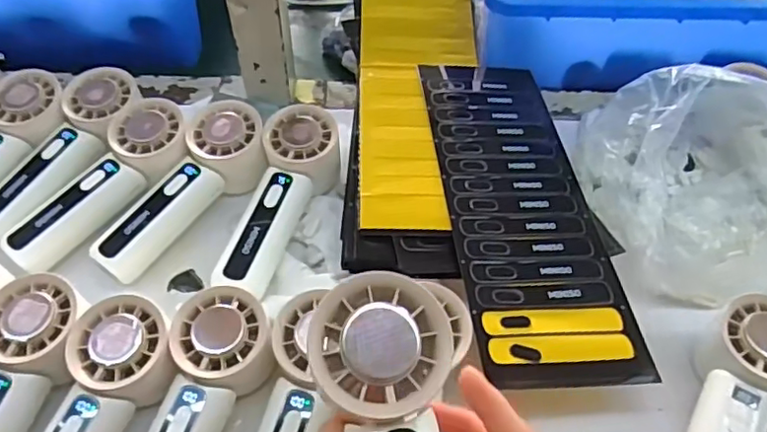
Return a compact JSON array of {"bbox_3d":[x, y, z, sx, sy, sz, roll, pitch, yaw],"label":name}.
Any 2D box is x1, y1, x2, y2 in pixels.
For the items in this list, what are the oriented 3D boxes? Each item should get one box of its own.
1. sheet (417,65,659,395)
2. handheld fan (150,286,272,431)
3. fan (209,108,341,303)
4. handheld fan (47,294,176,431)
[{"bbox_3d":[0.096,-0.019,0.456,0.104,0.009,0.304,0,49,-8],"label":"sheet"},{"bbox_3d":[-0.110,0.119,0.353,0.057,0.034,0.155,14,65,9],"label":"handheld fan"},{"bbox_3d":[-0.074,-0.012,0.446,0.053,0.041,0.153,11,52,7],"label":"fan"},{"bbox_3d":[-0.166,0.120,0.338,0.059,0.028,0.150,15,67,10],"label":"handheld fan"}]

